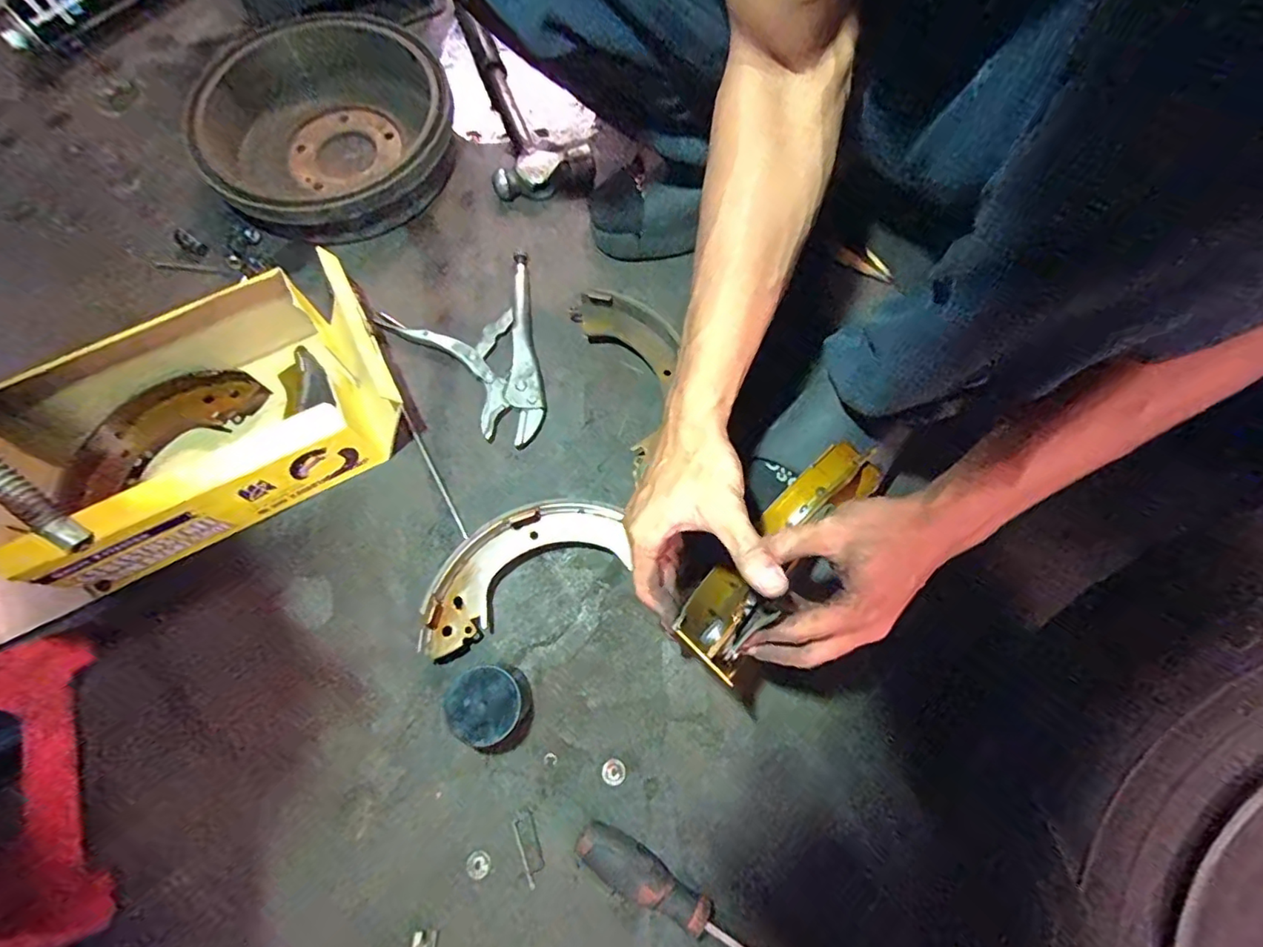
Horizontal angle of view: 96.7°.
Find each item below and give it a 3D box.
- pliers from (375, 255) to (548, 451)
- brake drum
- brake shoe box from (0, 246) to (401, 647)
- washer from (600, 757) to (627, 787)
[{"bbox_3d":[-0.148,-0.125,0.596,0.163,0.027,0.202,-29,73,-9],"label":"pliers"},{"bbox_3d":[-0.362,-0.420,0.675,0.287,0.072,0.312,-42,77,-12],"label":"brake drum"},{"bbox_3d":[-0.393,-0.052,0.532,0.346,0.109,0.214,-37,74,-11],"label":"brake shoe box"},{"bbox_3d":[-0.015,0.254,0.477,0.020,0.004,0.021,0,71,1],"label":"washer"}]

